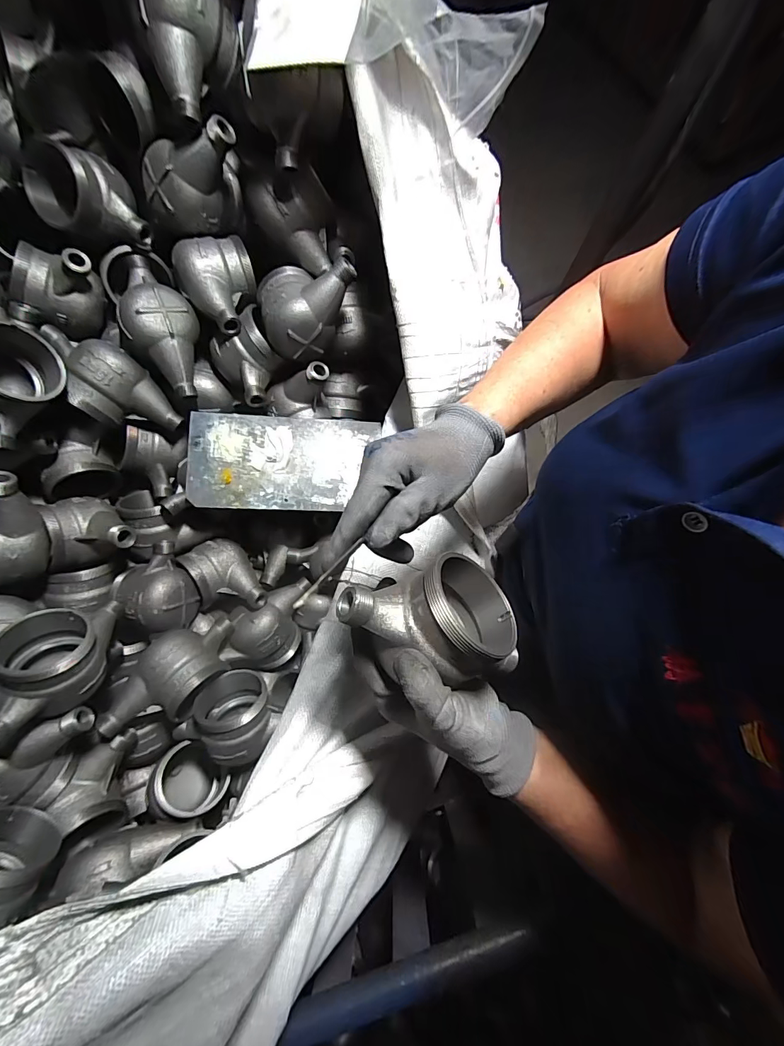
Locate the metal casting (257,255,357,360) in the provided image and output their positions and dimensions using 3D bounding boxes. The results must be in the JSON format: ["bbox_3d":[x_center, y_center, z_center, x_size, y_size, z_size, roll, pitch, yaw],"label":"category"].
[{"bbox_3d":[-0.099,-0.259,0.486,0.119,0.067,0.093,-12,78,-2],"label":"metal casting"}]

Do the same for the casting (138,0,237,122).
[{"bbox_3d":[-0.194,-0.466,0.392,0.084,0.102,0.067,-29,46,-14],"label":"casting"}]

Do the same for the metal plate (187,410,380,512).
[{"bbox_3d":[-0.140,-0.077,0.523,0.224,0.005,0.120,2,84,-8],"label":"metal plate"}]

